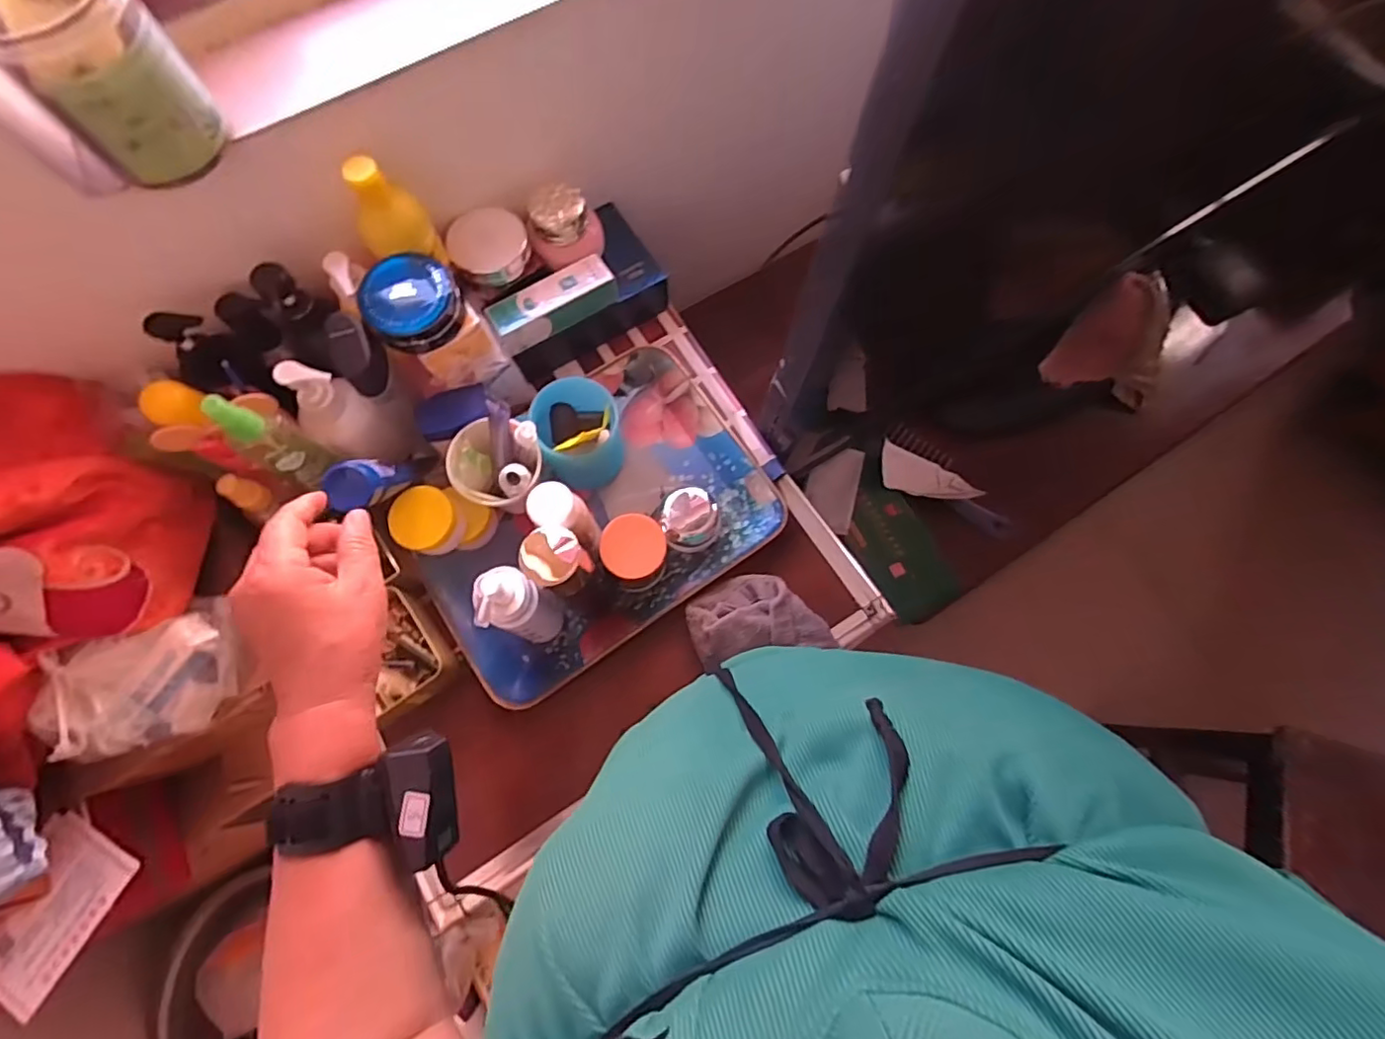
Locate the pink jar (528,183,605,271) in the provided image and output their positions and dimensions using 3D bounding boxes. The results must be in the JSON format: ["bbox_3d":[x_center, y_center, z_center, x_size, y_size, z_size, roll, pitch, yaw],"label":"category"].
[{"bbox_3d":[-0.121,-0.279,0.573,0.066,0.064,0.052,-17,76,-6],"label":"pink jar"}]

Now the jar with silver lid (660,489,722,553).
[{"bbox_3d":[-0.001,0.002,0.578,0.056,0.051,0.052,0,75,-1],"label":"jar with silver lid"}]

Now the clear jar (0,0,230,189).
[{"bbox_3d":[-0.347,-0.267,0.355,0.076,0.092,0.079,0,75,-1],"label":"clear jar"}]

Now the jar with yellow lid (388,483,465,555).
[{"bbox_3d":[-0.242,0.001,0.546,0.053,0.047,0.056,0,75,-1],"label":"jar with yellow lid"}]

